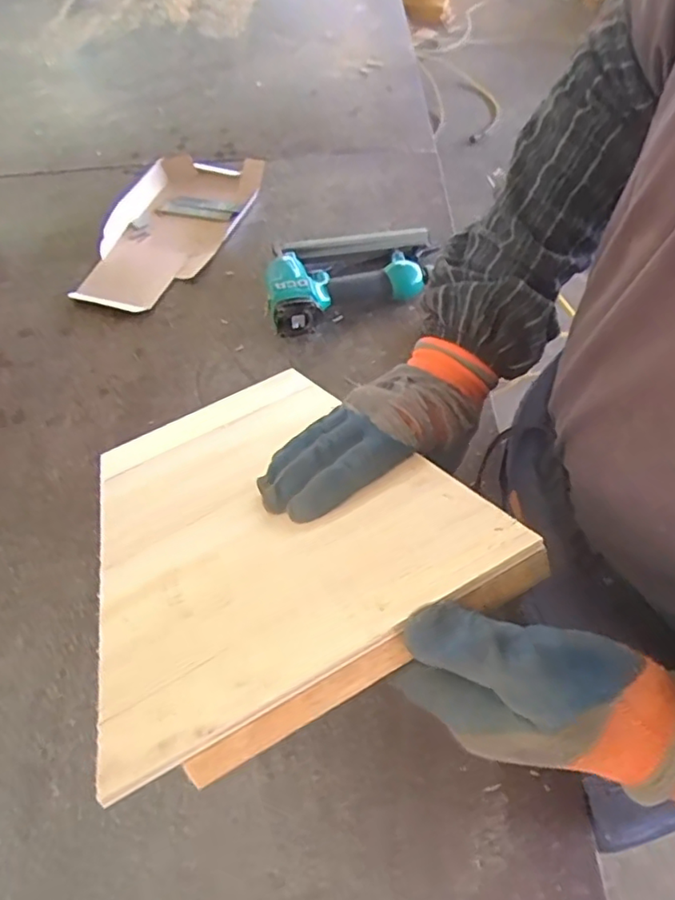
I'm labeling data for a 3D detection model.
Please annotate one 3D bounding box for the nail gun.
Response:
[{"bbox_3d":[0.016,-0.229,0.745,0.240,0.060,0.116,-24,59,-12],"label":"nail gun"}]

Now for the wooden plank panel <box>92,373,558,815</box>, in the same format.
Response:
[{"bbox_3d":[-0.076,0.028,0.457,0.225,0.026,0.435,-30,29,-10],"label":"wooden plank panel"}]

